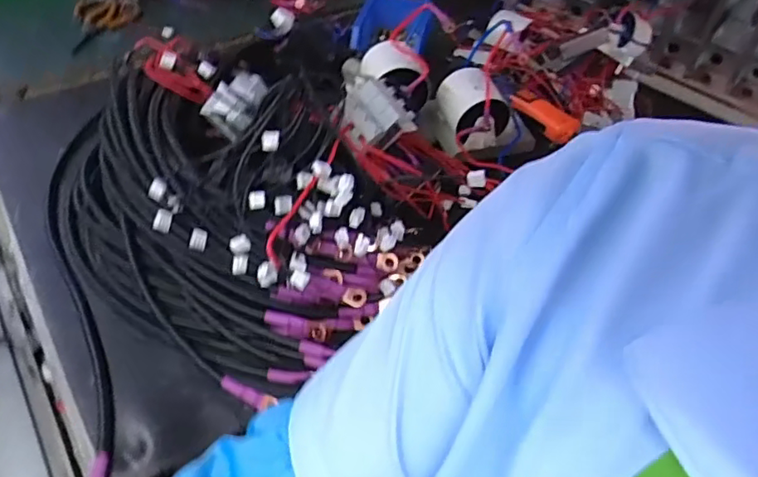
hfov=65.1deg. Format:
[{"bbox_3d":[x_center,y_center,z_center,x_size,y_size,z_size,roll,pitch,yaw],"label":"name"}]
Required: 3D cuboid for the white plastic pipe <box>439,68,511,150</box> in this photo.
[{"bbox_3d":[0.125,-0.172,0.779,0.073,0.079,0.090,-10,49,-15],"label":"white plastic pipe"}]

